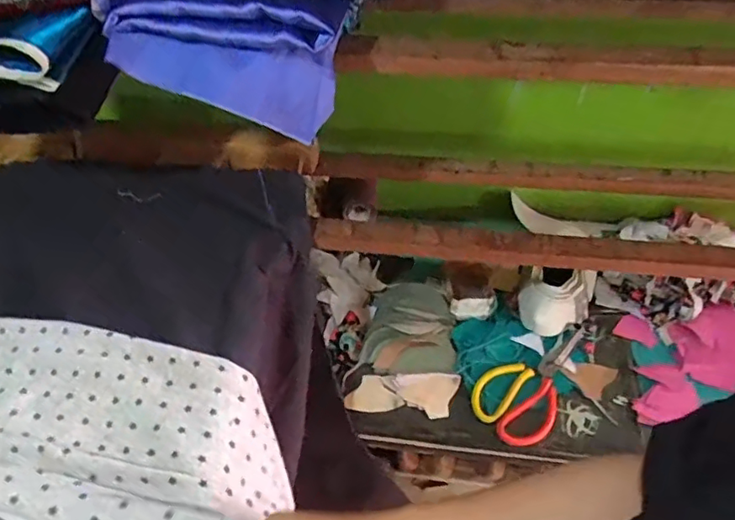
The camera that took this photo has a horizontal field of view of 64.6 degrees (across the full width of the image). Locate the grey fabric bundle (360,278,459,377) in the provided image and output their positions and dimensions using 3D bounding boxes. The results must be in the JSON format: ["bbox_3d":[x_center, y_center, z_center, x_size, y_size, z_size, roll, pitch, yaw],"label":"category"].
[{"bbox_3d":[0.063,0.093,0.857,0.134,0.040,0.143,2,50,6],"label":"grey fabric bundle"}]

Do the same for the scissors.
[{"bbox_3d":[0.220,0.158,0.810,0.108,0.011,0.201,19,54,19],"label":"scissors"}]

